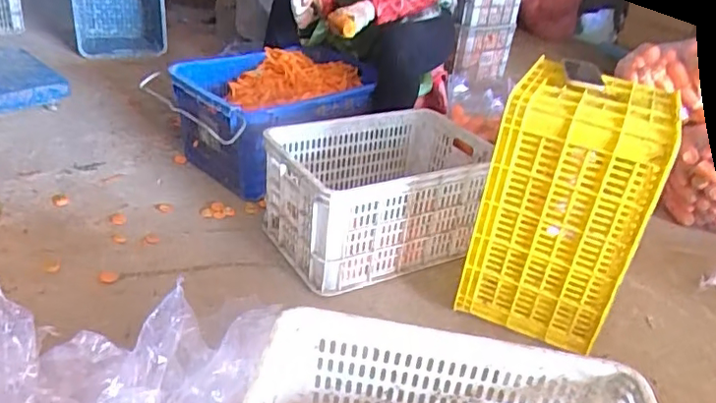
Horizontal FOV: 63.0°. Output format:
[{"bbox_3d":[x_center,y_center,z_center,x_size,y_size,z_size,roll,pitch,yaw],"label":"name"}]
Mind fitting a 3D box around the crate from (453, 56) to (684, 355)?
[{"bbox_3d":[0.423,0.002,1.233,0.300,0.488,0.272,15,31,15],"label":"crate"}]

